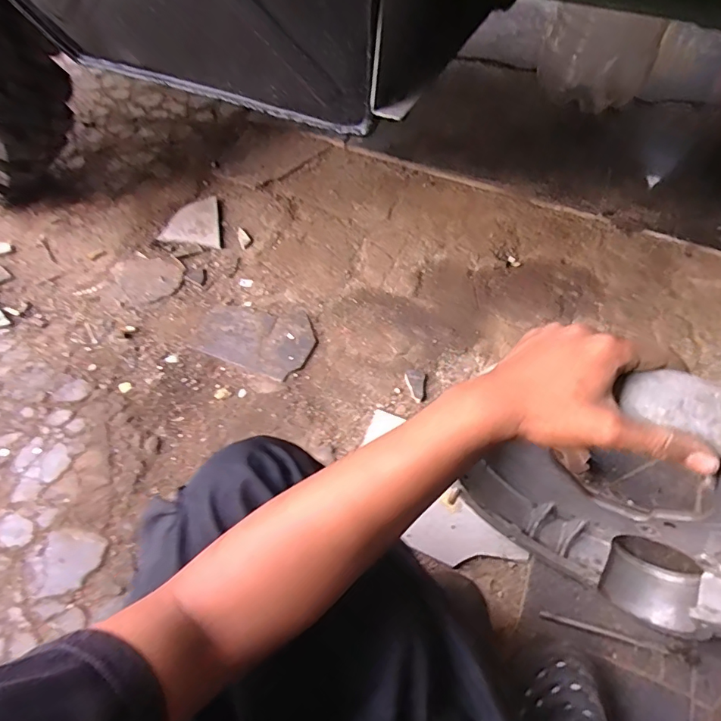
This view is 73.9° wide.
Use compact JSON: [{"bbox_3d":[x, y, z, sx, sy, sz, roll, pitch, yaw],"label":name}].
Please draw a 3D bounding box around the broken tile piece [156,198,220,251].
[{"bbox_3d":[-0.336,-0.286,0.975,0.113,0.016,0.131,1,59,2],"label":"broken tile piece"}]

